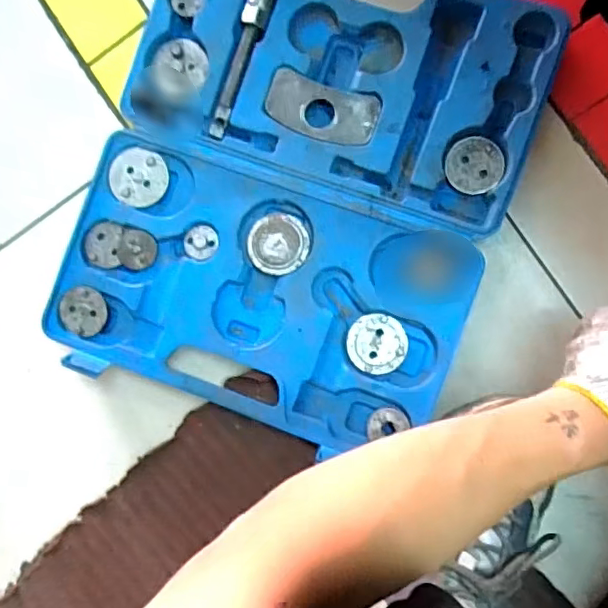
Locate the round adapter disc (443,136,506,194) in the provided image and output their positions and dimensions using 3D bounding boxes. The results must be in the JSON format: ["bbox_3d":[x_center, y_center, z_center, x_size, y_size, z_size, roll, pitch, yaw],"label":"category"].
[{"bbox_3d":[0.143,-0.116,0.476,0.045,0.011,0.047,0,90,7],"label":"round adapter disc"}]

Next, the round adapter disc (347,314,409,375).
[{"bbox_3d":[0.062,0.034,0.477,0.050,0.006,0.049,0,90,7],"label":"round adapter disc"}]

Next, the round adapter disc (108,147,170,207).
[{"bbox_3d":[-0.149,-0.113,0.510,0.053,0.007,0.051,0,90,7],"label":"round adapter disc"}]

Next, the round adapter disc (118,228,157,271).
[{"bbox_3d":[-0.148,-0.048,0.504,0.034,0.005,0.035,0,90,7],"label":"round adapter disc"}]

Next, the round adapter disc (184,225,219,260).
[{"bbox_3d":[-0.091,-0.054,0.499,0.030,0.004,0.030,0,90,7],"label":"round adapter disc"}]

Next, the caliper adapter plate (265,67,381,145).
[{"bbox_3d":[0.015,-0.165,0.481,0.096,0.004,0.047,20,92,7],"label":"caliper adapter plate"}]

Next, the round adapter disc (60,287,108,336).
[{"bbox_3d":[-0.196,0.007,0.506,0.041,0.007,0.043,6,90,7],"label":"round adapter disc"}]

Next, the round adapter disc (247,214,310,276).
[{"bbox_3d":[-0.023,-0.051,0.486,0.052,0.007,0.051,0,90,7],"label":"round adapter disc"}]

